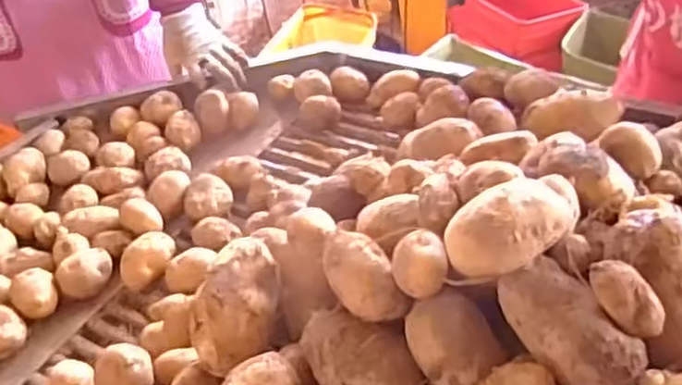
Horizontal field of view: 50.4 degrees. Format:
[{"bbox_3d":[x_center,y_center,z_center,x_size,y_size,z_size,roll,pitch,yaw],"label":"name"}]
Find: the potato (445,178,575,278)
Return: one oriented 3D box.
[{"bbox_3d":[0.126,0.026,0.527,0.089,0.047,0.057,-18,43,-11],"label":"potato"}]

